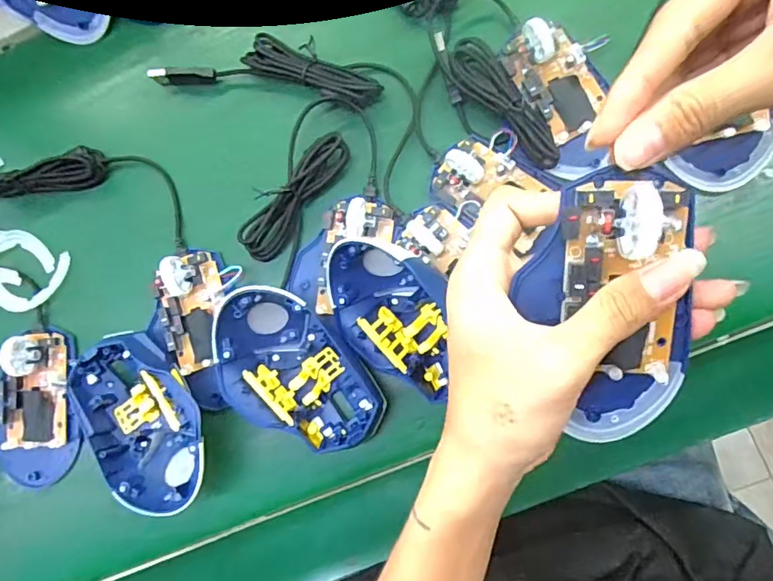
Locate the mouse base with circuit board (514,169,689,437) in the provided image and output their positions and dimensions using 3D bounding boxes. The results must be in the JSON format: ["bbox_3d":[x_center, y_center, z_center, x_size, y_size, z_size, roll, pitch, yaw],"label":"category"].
[{"bbox_3d":[0.092,0.012,0.207,0.067,0.032,0.111,-11,107,8],"label":"mouse base with circuit board"}]

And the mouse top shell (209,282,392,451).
[{"bbox_3d":[-0.058,0.054,0.325,0.077,0.040,0.117,-40,81,2],"label":"mouse top shell"}]

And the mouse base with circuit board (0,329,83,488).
[{"bbox_3d":[-0.256,0.084,0.357,0.070,0.025,0.108,-2,84,7],"label":"mouse base with circuit board"}]

